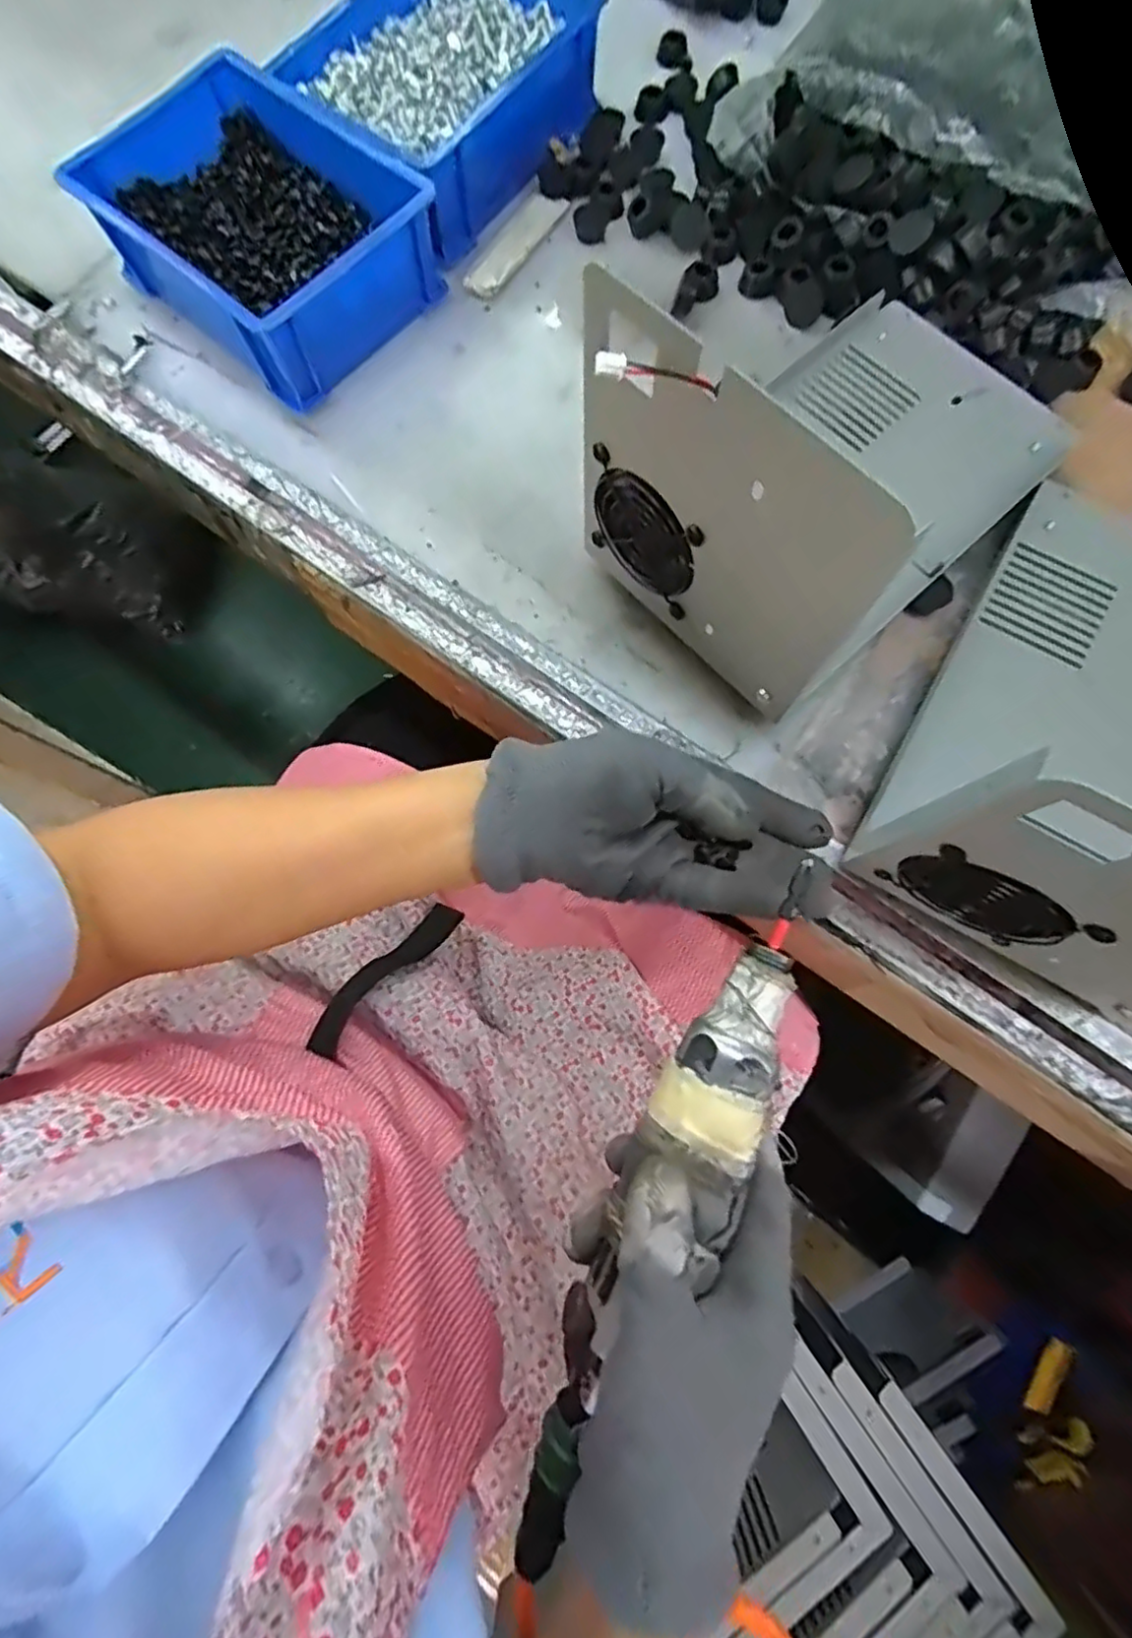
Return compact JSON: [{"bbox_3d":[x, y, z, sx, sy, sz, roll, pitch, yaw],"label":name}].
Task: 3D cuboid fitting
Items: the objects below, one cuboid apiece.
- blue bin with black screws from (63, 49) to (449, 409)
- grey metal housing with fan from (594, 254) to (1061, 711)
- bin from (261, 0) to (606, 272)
[{"bbox_3d":[-0.193,-0.382,0.432,0.198,0.067,0.155,40,79,11],"label":"blue bin with black screws"},{"bbox_3d":[0.153,-0.200,0.333,0.290,0.156,0.156,-43,78,-9],"label":"grey metal housing with fan"},{"bbox_3d":[-0.081,-0.503,0.463,0.154,0.068,0.202,37,79,10],"label":"bin"}]

